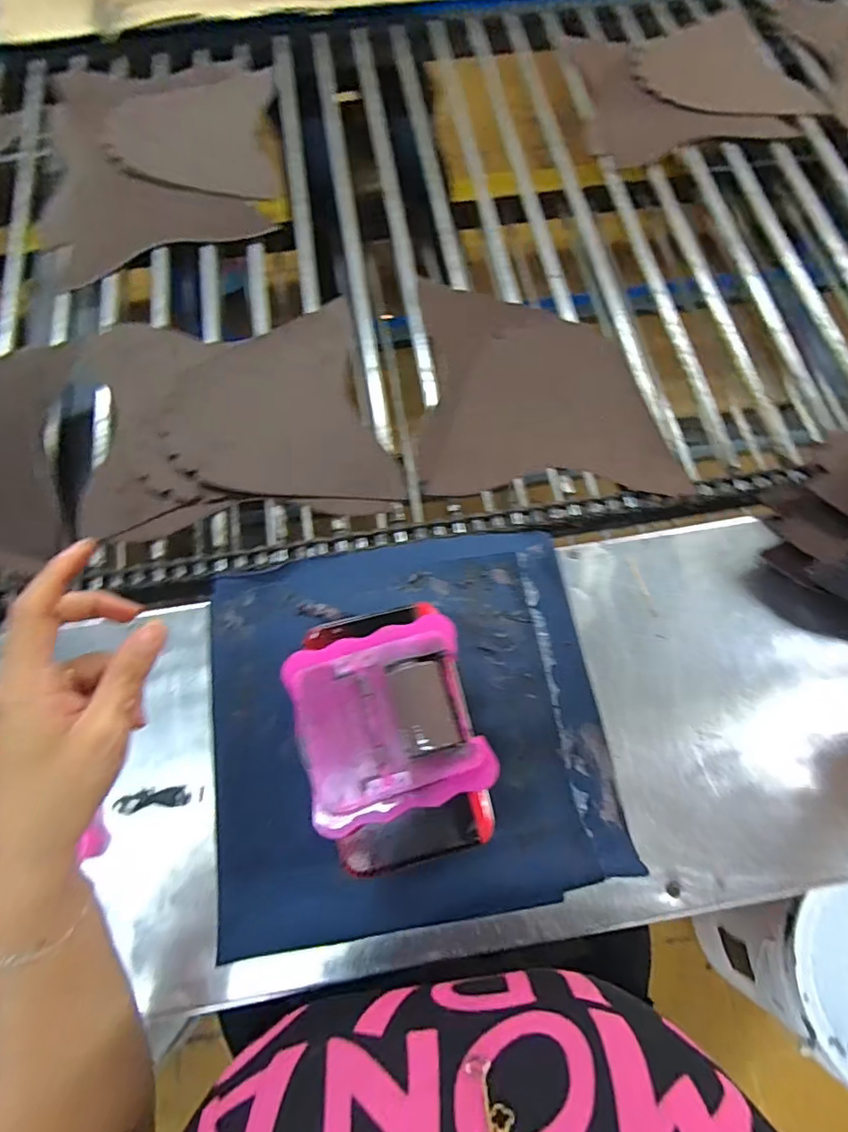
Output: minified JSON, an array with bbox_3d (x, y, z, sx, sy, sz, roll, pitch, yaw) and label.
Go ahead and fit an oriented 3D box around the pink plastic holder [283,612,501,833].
[{"bbox_3d":[-0.021,0.091,0.329,0.104,0.012,0.106,-15,72,-6],"label":"pink plastic holder"}]

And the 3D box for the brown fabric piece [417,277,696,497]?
[{"bbox_3d":[0.125,-0.193,0.587,0.254,0.020,0.257,-1,72,0],"label":"brown fabric piece"}]

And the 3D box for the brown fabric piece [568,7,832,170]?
[{"bbox_3d":[0.356,-0.664,0.752,0.303,0.030,0.246,-11,71,-4],"label":"brown fabric piece"}]

